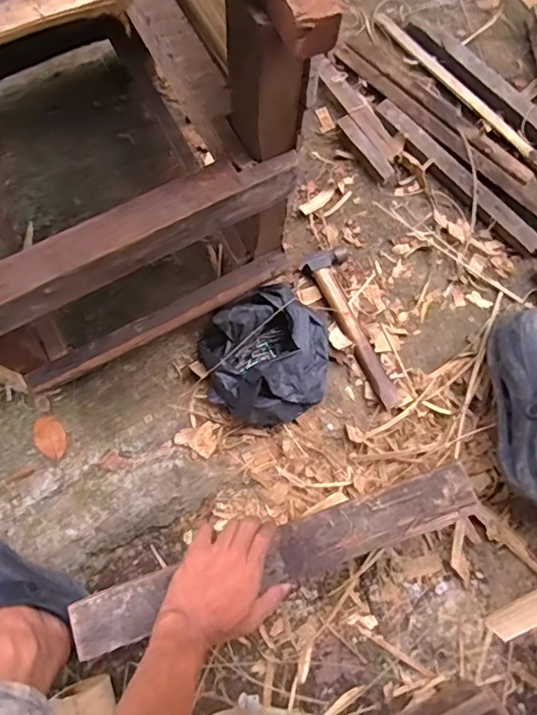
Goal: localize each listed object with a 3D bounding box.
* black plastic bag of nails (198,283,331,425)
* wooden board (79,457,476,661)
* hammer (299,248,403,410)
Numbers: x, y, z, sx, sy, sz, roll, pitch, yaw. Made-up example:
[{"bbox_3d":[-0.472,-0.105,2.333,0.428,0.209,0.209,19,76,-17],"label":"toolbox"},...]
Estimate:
[{"bbox_3d":[0.002,0.000,0.694,0.180,0.074,0.168,-35,80,-10],"label":"black plastic bag of nails"},{"bbox_3d":[0.018,0.219,0.570,0.458,0.012,0.061,-17,78,-8],"label":"wooden board"},{"bbox_3d":[0.119,-0.041,0.738,0.071,0.022,0.242,-18,77,-9],"label":"hammer"}]

